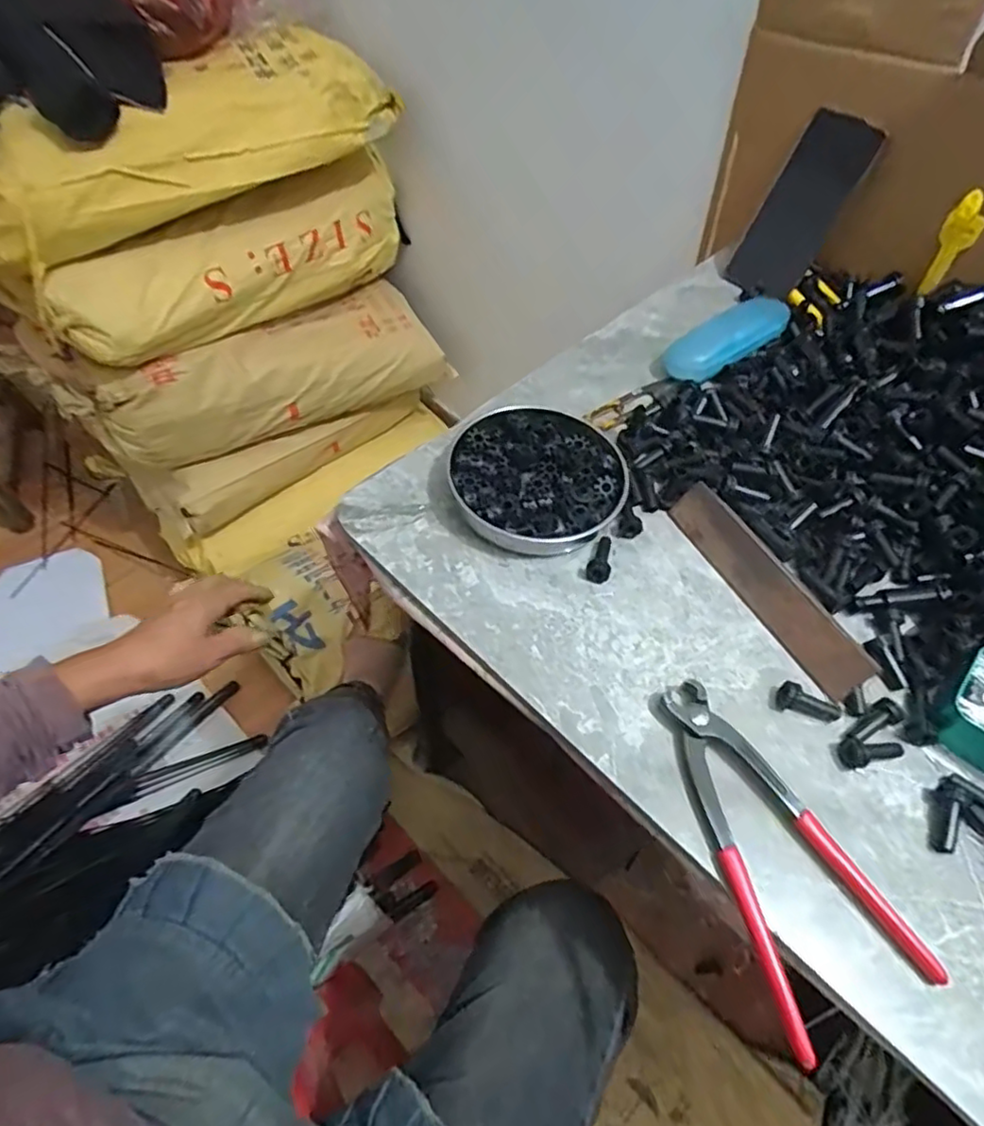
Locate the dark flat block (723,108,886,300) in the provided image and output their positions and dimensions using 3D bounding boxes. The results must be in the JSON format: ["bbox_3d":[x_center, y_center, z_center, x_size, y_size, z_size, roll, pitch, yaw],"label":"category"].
[{"bbox_3d":[0.316,-0.360,0.654,0.075,0.166,0.013,36,27,9],"label":"dark flat block"}]

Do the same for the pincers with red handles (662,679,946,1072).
[{"bbox_3d":[0.158,0.157,0.368,0.088,0.019,0.187,-20,59,-15],"label":"pincers with red handles"}]

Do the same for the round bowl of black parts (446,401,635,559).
[{"bbox_3d":[0.036,-0.069,0.507,0.131,0.029,0.132,1,56,-2],"label":"round bowl of black parts"}]

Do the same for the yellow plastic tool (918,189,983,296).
[{"bbox_3d":[0.441,-0.304,0.614,0.004,0.092,0.031,-35,64,-29],"label":"yellow plastic tool"}]

